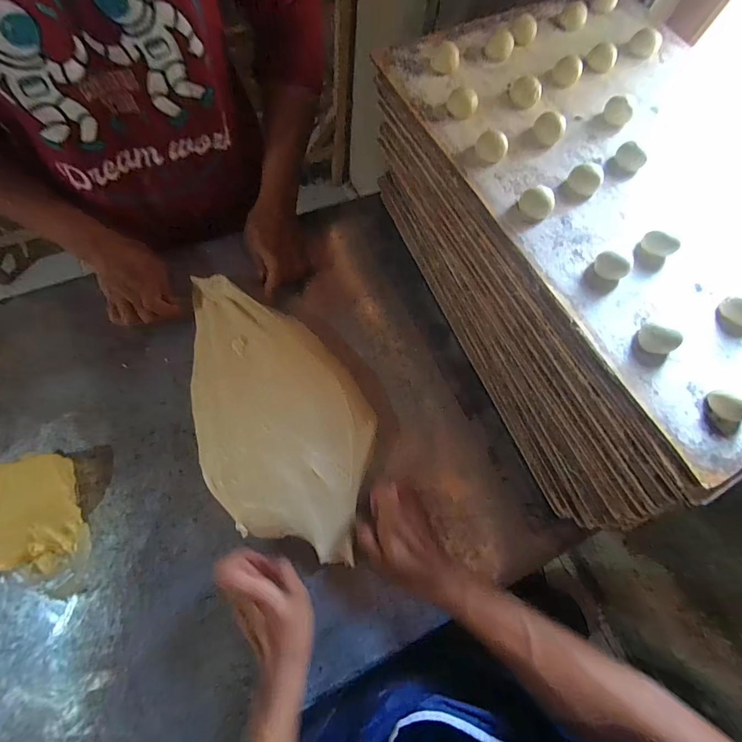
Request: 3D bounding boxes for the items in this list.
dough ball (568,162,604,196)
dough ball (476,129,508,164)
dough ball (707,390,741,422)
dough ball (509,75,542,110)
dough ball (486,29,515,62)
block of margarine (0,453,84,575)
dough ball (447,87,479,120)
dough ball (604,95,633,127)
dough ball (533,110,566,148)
[{"bbox_3d":[0.239,-0.213,0.409,0.034,0.015,0.035,1,71,-2],"label":"dough ball"},{"bbox_3d":[0.135,-0.249,0.412,0.034,0.022,0.028,23,72,6],"label":"dough ball"},{"bbox_3d":[0.317,0.030,0.324,0.023,0.018,0.028,-10,71,-5],"label":"dough ball"},{"bbox_3d":[0.187,-0.337,0.444,0.035,0.020,0.029,18,71,4],"label":"dough ball"},{"bbox_3d":[0.170,-0.427,0.482,0.033,0.021,0.037,18,71,4],"label":"dough ball"},{"bbox_3d":[-0.377,0.161,0.414,0.089,0.041,0.127,-11,71,-10],"label":"block of margarine"},{"bbox_3d":[0.109,-0.317,0.439,0.035,0.024,0.031,11,71,2],"label":"dough ball"},{"bbox_3d":[0.303,-0.319,0.450,0.033,0.019,0.031,1,71,-2],"label":"dough ball"},{"bbox_3d":[0.206,-0.280,0.427,0.033,0.022,0.033,1,71,-2],"label":"dough ball"}]

